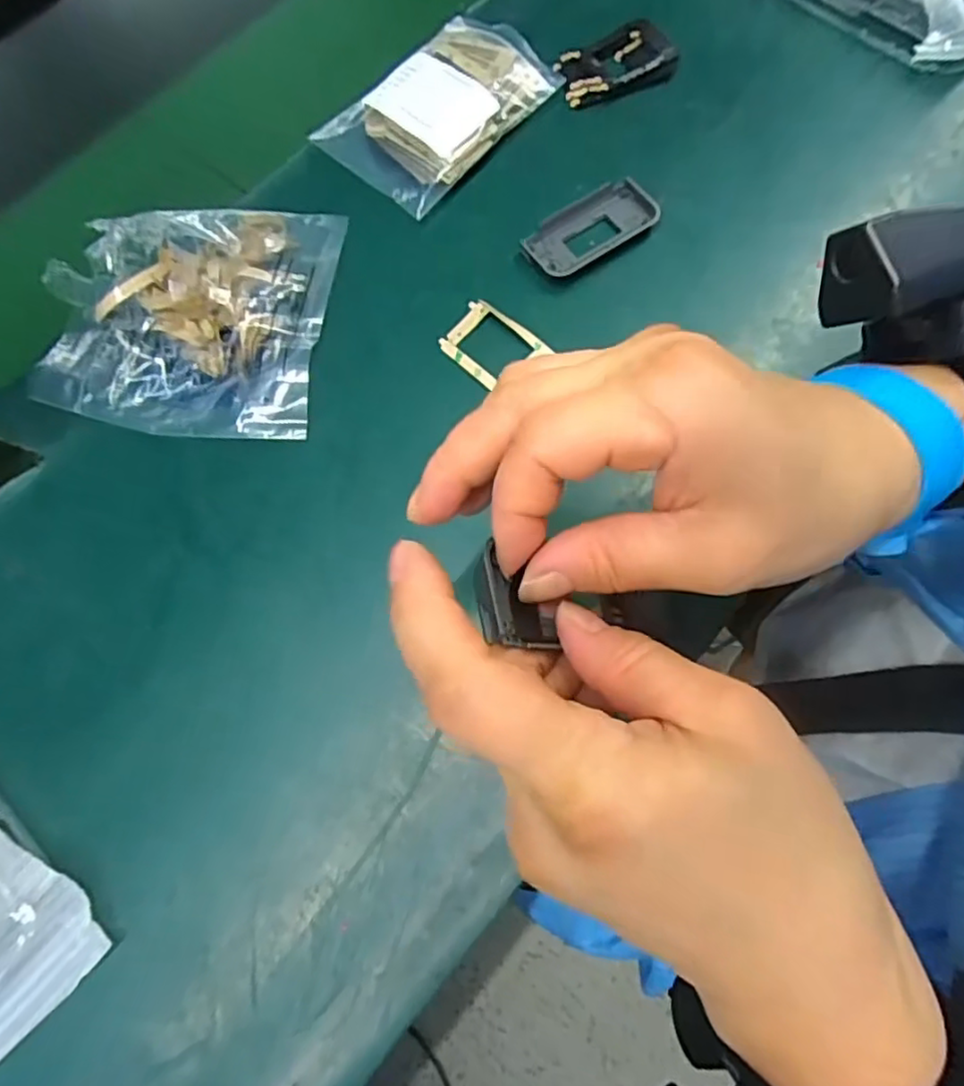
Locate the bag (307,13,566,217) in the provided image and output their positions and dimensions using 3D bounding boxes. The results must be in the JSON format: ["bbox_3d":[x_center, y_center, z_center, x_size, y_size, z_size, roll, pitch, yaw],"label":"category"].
[{"bbox_3d":[-0.024,-0.260,0.384,0.085,0.018,0.128,40,77,16],"label":"bag"}]

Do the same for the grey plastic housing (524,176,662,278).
[{"bbox_3d":[0.060,-0.176,0.358,0.076,0.007,0.040,-31,71,-7],"label":"grey plastic housing"}]

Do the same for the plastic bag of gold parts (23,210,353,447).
[{"bbox_3d":[-0.156,-0.126,0.340,0.141,0.030,0.146,2,70,5],"label":"plastic bag of gold parts"}]

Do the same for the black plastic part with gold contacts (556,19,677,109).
[{"bbox_3d":[0.082,-0.298,0.400,0.073,0.009,0.048,-20,70,-3],"label":"black plastic part with gold contacts"}]

